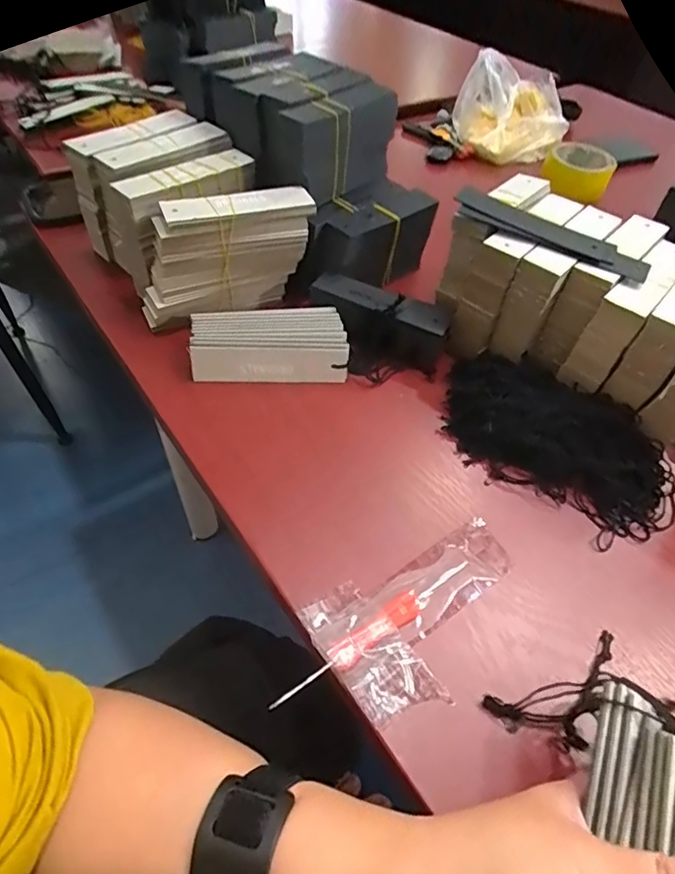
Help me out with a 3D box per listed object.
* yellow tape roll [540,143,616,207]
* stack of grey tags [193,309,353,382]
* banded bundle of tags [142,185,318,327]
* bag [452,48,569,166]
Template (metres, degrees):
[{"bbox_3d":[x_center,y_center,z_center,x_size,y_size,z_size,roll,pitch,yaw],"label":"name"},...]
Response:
[{"bbox_3d":[0.355,-0.395,0.743,0.091,0.054,0.091,23,53,14],"label":"yellow tape roll"},{"bbox_3d":[-0.058,-0.077,0.429,0.125,0.029,0.062,-3,52,-8],"label":"stack of grey tags"},{"bbox_3d":[-0.099,-0.158,0.444,0.153,0.092,0.042,-19,55,-19],"label":"banded bundle of tags"},{"bbox_3d":[0.264,-0.492,0.771,0.173,0.107,0.145,17,52,9],"label":"bag"}]

